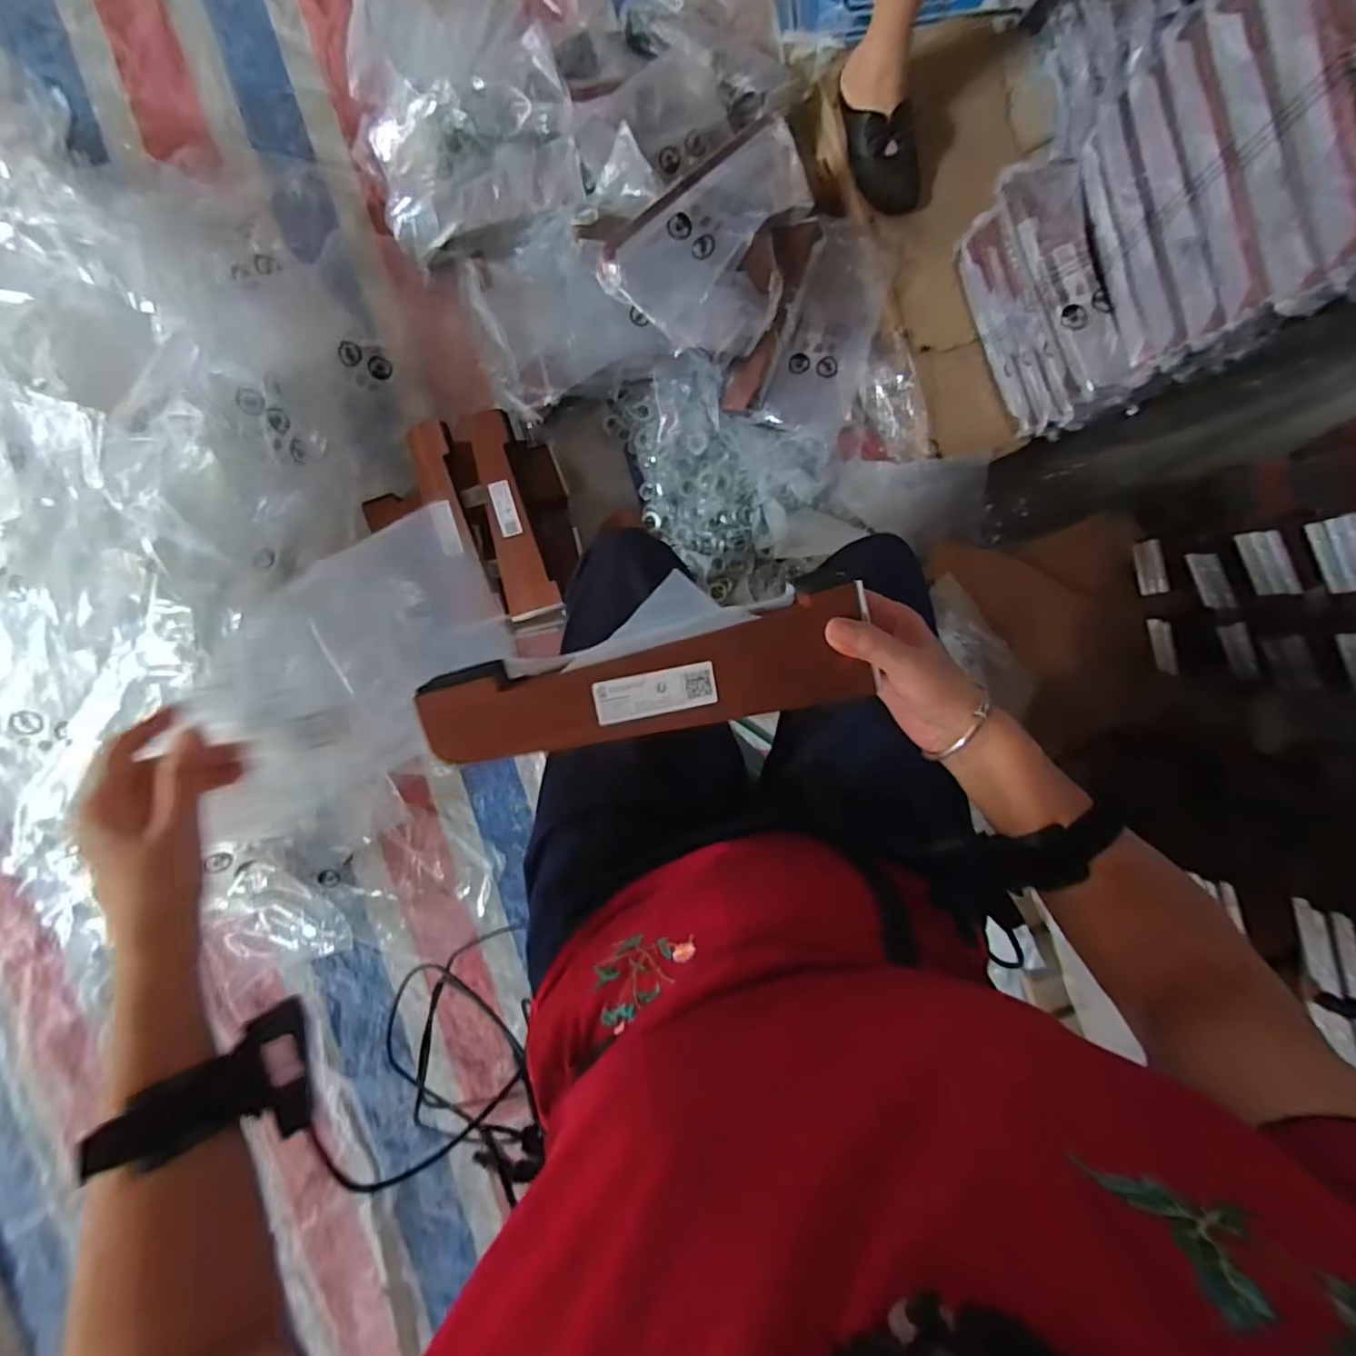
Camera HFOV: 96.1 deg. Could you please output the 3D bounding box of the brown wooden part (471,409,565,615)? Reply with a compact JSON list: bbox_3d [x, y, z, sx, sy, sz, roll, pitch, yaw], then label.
[{"bbox_3d":[-0.250,-0.243,0.903,0.073,0.018,0.300,-16,89,-4],"label":"brown wooden part"}]

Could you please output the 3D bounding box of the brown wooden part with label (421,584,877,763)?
[{"bbox_3d":[-0.017,0.000,0.425,0.295,0.043,0.079,-11,95,-6],"label":"brown wooden part with label"}]

